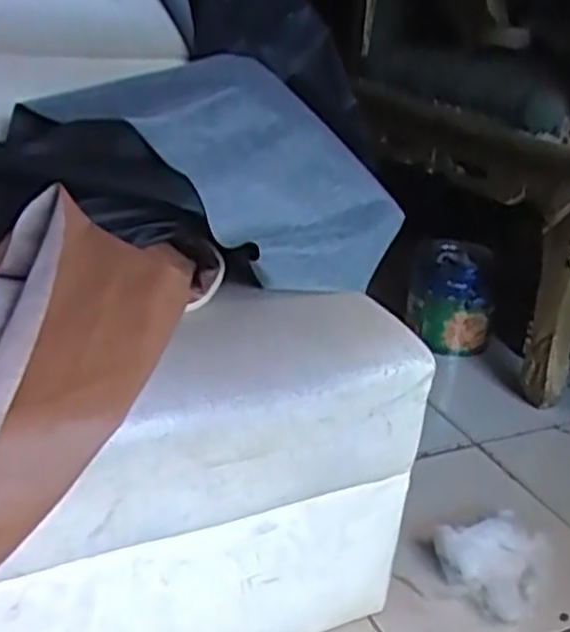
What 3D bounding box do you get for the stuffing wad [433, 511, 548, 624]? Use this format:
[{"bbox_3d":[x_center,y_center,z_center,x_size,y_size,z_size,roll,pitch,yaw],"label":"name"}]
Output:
[{"bbox_3d":[0.219,0.253,0.838,0.115,0.043,0.139,18,28,27],"label":"stuffing wad"}]

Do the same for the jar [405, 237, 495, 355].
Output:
[{"bbox_3d":[0.282,-0.031,1.338,0.144,0.152,0.137,8,25,7],"label":"jar"}]

